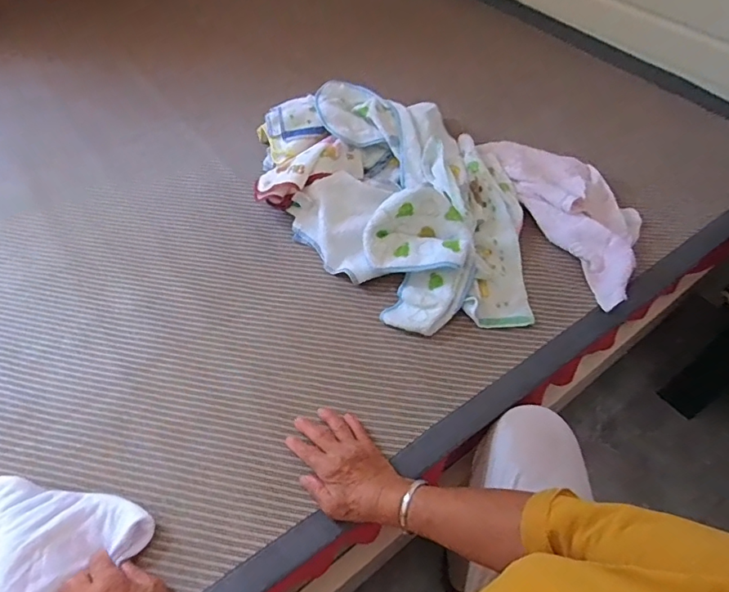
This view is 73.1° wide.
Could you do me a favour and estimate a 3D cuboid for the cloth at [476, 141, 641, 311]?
[{"bbox_3d":[0.372,-0.165,0.857,0.181,0.044,0.404,-18,55,-14],"label":"cloth"}]

